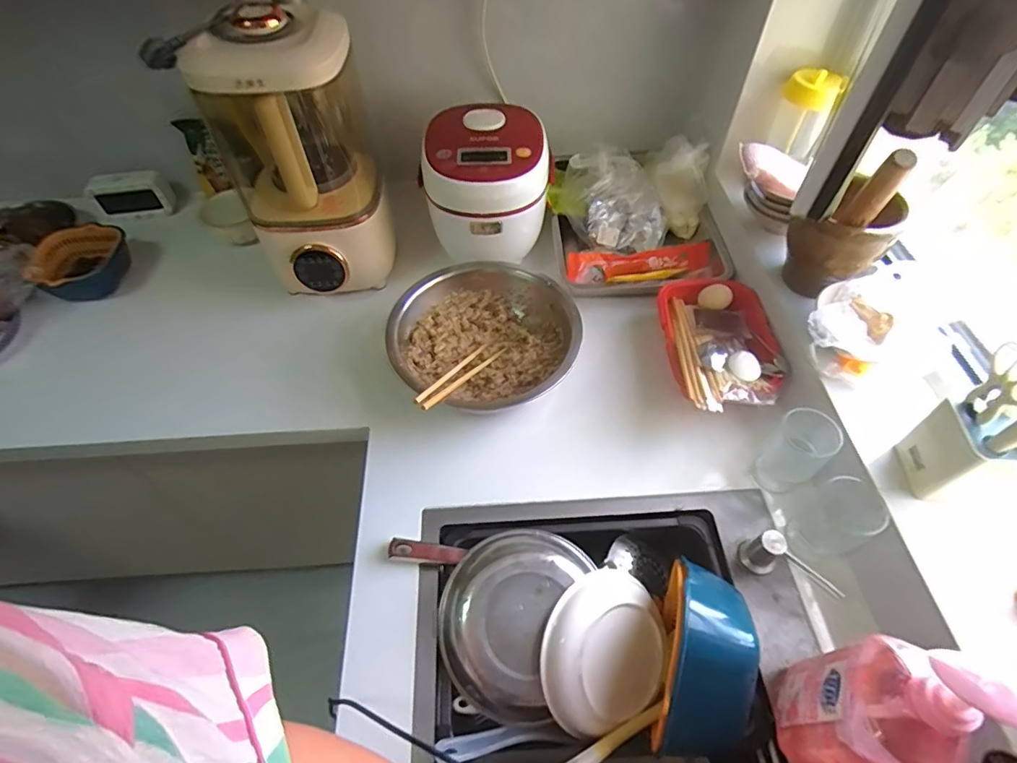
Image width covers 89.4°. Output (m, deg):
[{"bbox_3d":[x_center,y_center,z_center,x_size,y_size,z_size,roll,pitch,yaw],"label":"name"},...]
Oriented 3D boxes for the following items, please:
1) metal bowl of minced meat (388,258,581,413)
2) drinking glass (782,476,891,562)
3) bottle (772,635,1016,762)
[{"bbox_3d":[-0.034,-0.062,0.775,0.261,0.084,0.257,-1,55,1],"label":"metal bowl of minced meat"},{"bbox_3d":[0.390,0.164,0.612,0.066,0.126,0.061,-37,62,-22],"label":"drinking glass"},{"bbox_3d":[0.291,0.274,0.417,0.061,0.268,0.096,-15,56,-9],"label":"bottle"}]

